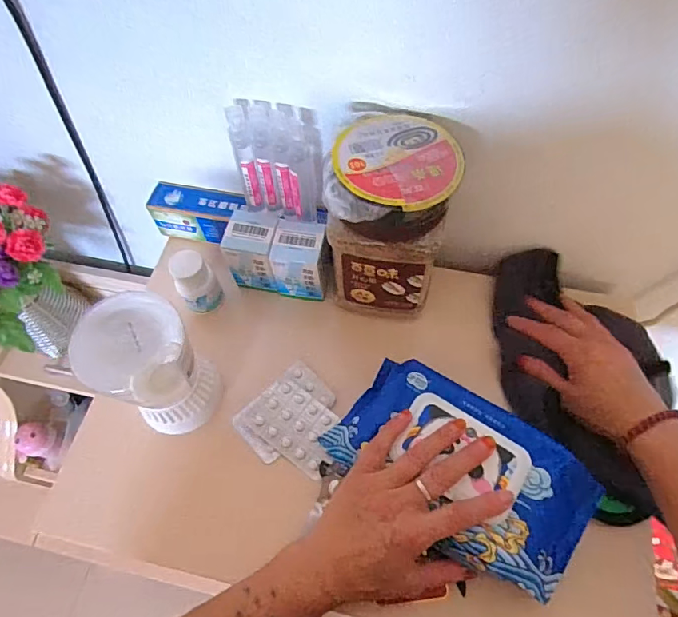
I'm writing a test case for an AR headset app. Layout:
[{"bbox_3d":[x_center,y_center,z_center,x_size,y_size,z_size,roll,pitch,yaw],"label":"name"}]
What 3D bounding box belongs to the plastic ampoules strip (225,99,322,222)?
[{"bbox_3d":[-0.050,-0.124,0.421,0.075,0.110,0.024,15,54,11],"label":"plastic ampoules strip"}]

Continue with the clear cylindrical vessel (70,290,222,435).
[{"bbox_3d":[-0.149,0.045,0.379,0.081,0.117,0.076,-1,63,2],"label":"clear cylindrical vessel"}]

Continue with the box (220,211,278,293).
[{"bbox_3d":[-0.081,-0.058,0.465,0.045,0.066,0.055,7,64,6],"label":"box"}]

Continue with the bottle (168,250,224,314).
[{"bbox_3d":[-0.134,-0.022,0.450,0.034,0.074,0.030,-32,66,-13],"label":"bottle"}]

